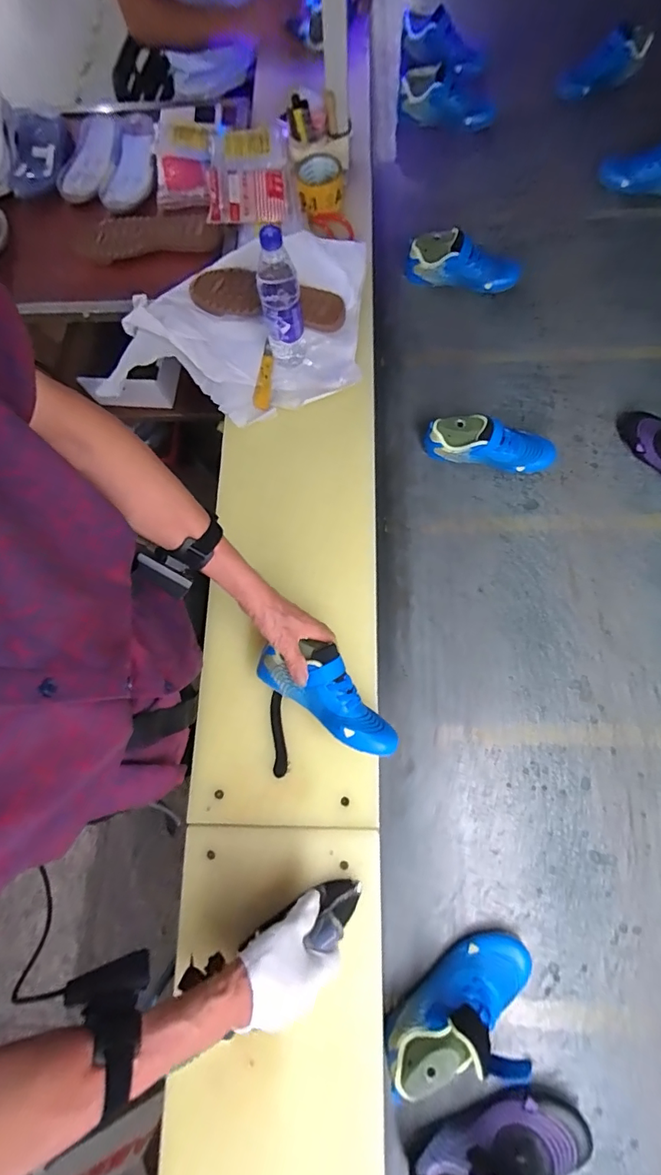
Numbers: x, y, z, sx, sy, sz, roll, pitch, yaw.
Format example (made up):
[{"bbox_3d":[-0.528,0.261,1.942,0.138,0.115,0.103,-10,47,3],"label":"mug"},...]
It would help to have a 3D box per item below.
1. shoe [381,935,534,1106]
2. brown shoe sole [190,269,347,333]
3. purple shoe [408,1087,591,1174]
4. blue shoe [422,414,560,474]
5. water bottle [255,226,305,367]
[{"bbox_3d":[0.164,0.532,0.558,0.221,0.092,0.087,-30,77,-7],"label":"shoe"},{"bbox_3d":[-0.115,-0.519,0.814,0.281,0.026,0.085,11,76,6],"label":"brown shoe sole"},{"bbox_3d":[0.201,0.671,0.507,0.218,0.114,0.091,-6,75,-1],"label":"purple shoe"},{"bbox_3d":[0.276,-0.247,0.770,0.227,0.083,0.077,3,75,2],"label":"blue shoe"},{"bbox_3d":[-0.076,-0.441,0.697,0.063,0.219,0.055,-7,75,1],"label":"water bottle"}]

